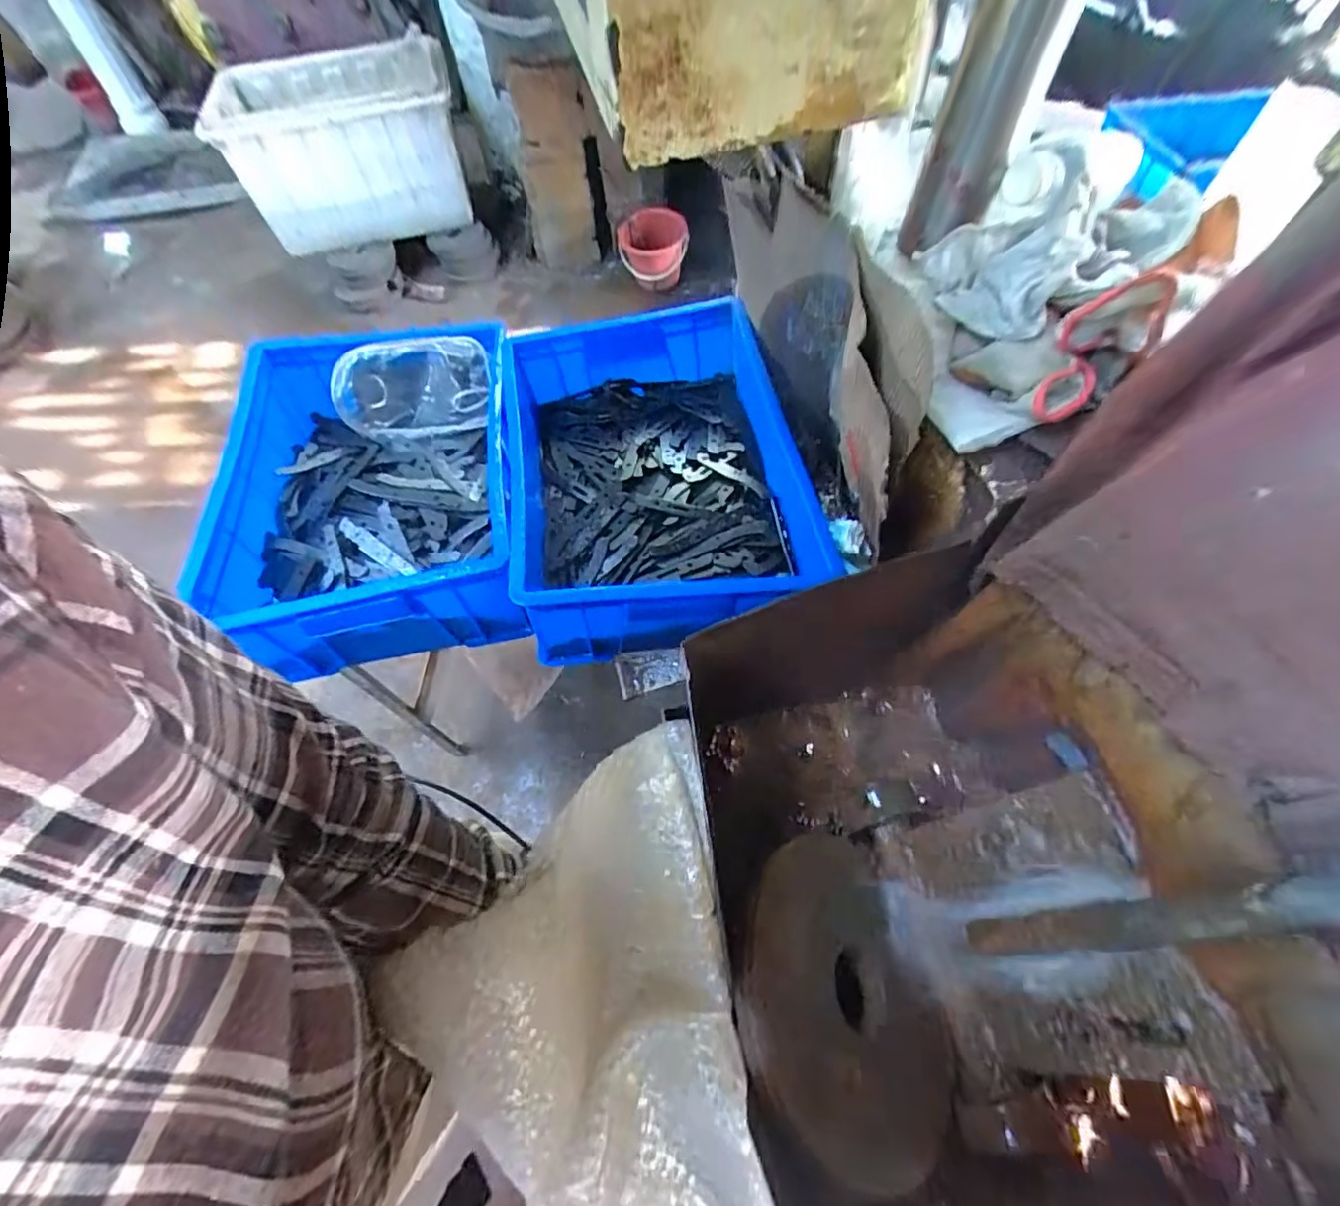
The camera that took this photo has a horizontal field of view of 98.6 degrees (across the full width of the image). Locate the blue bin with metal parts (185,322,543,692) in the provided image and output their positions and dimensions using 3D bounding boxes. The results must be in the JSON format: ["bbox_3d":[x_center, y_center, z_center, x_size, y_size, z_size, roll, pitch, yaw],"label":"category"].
[{"bbox_3d":[-0.321,-0.145,0.644,0.292,0.130,0.394,-11,65,-2],"label":"blue bin with metal parts"}]

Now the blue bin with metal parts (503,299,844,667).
[{"bbox_3d":[-0.028,-0.157,0.637,0.283,0.134,0.397,-8,65,-1],"label":"blue bin with metal parts"}]

